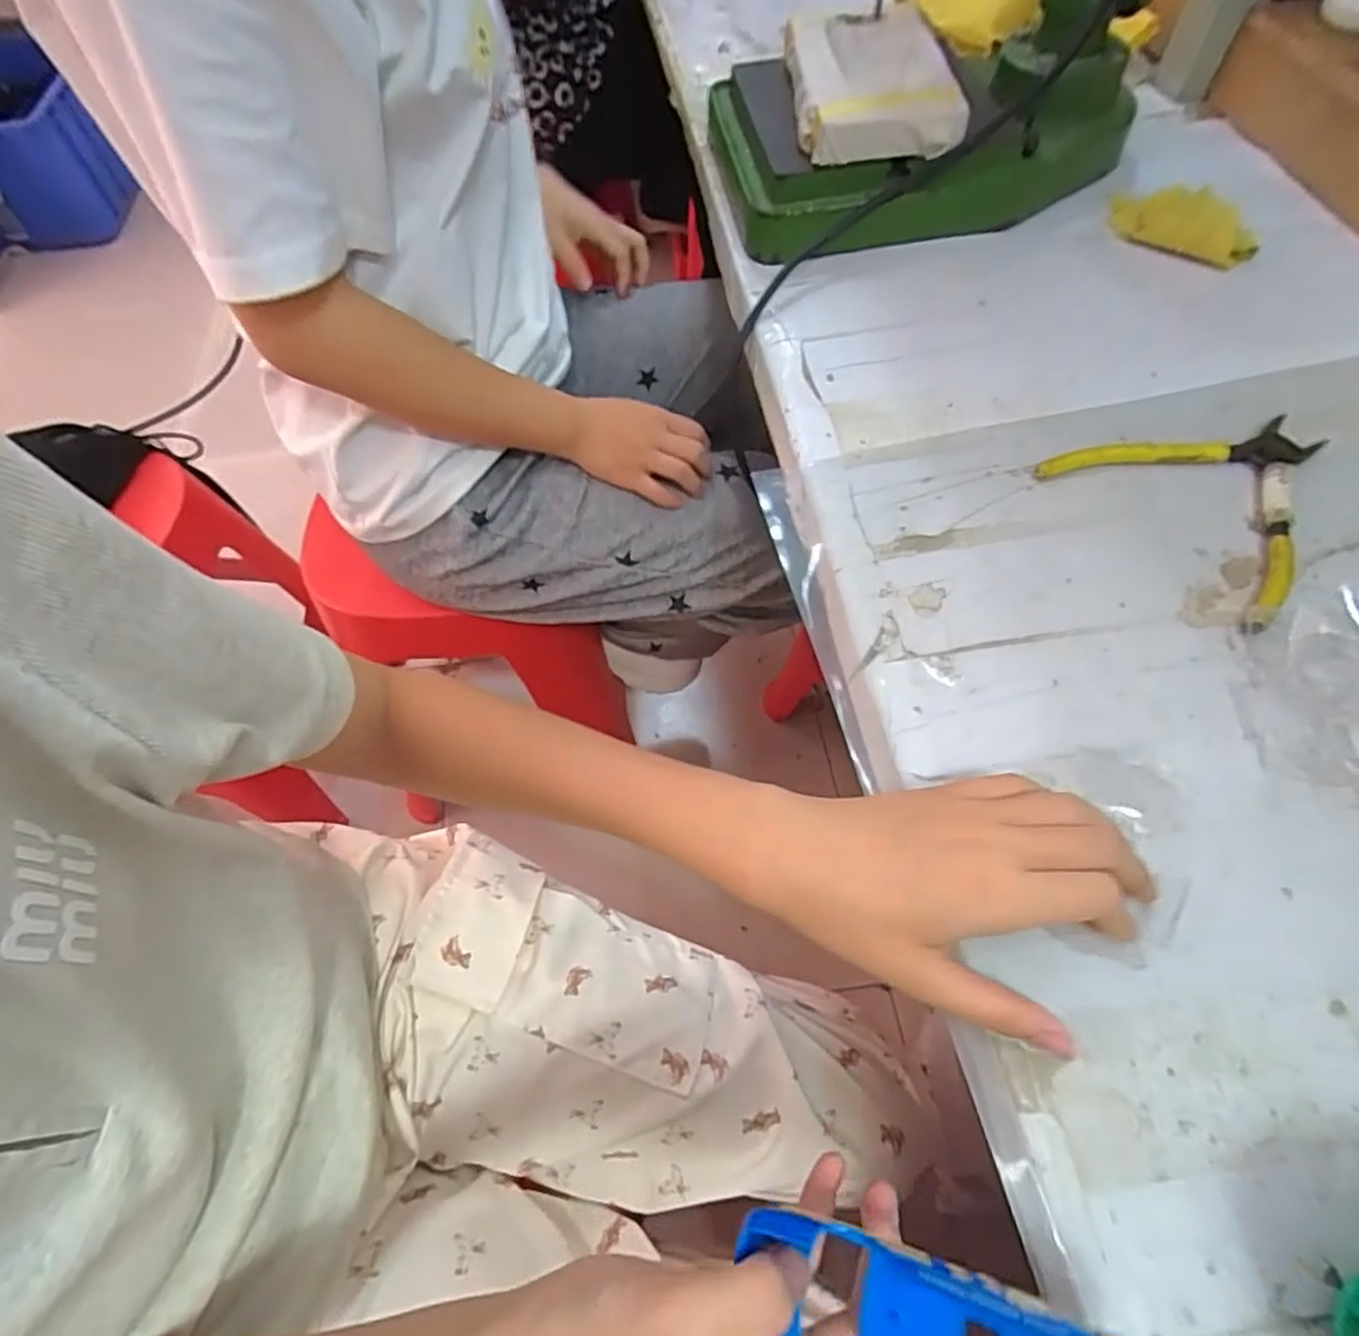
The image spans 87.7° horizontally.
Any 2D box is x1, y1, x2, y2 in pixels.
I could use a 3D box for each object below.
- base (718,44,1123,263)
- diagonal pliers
[{"bbox_3d":[0.182,-0.411,0.540,0.316,0.063,0.186,-15,60,-4],"label":"base"},{"bbox_3d":[0.291,-0.098,0.380,0.134,0.011,0.131,-33,63,-14],"label":"diagonal pliers"}]

